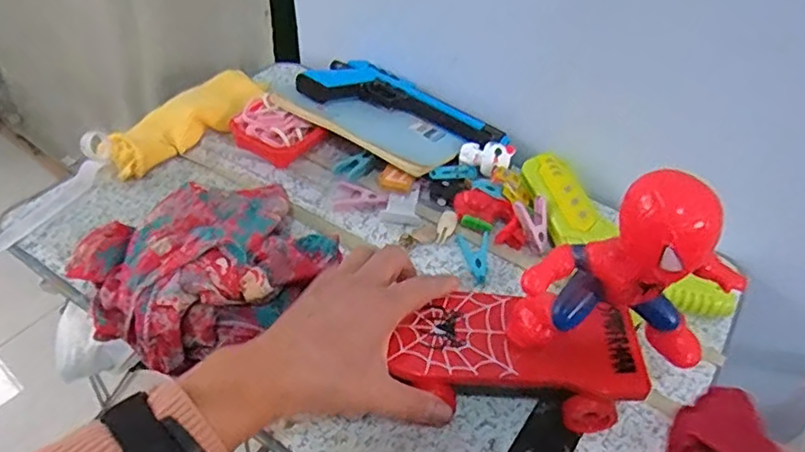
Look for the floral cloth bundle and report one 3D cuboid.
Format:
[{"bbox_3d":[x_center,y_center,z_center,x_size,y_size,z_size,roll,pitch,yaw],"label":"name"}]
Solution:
[{"bbox_3d":[-0.143,0.025,0.469,0.188,0.073,0.136,-33,53,-30],"label":"floral cloth bundle"}]

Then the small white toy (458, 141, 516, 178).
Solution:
[{"bbox_3d":[0.085,-0.071,0.620,0.055,0.018,0.036,8,44,8],"label":"small white toy"}]

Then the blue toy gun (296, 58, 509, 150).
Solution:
[{"bbox_3d":[0.005,-0.135,0.661,0.226,0.028,0.085,21,47,3],"label":"blue toy gun"}]

